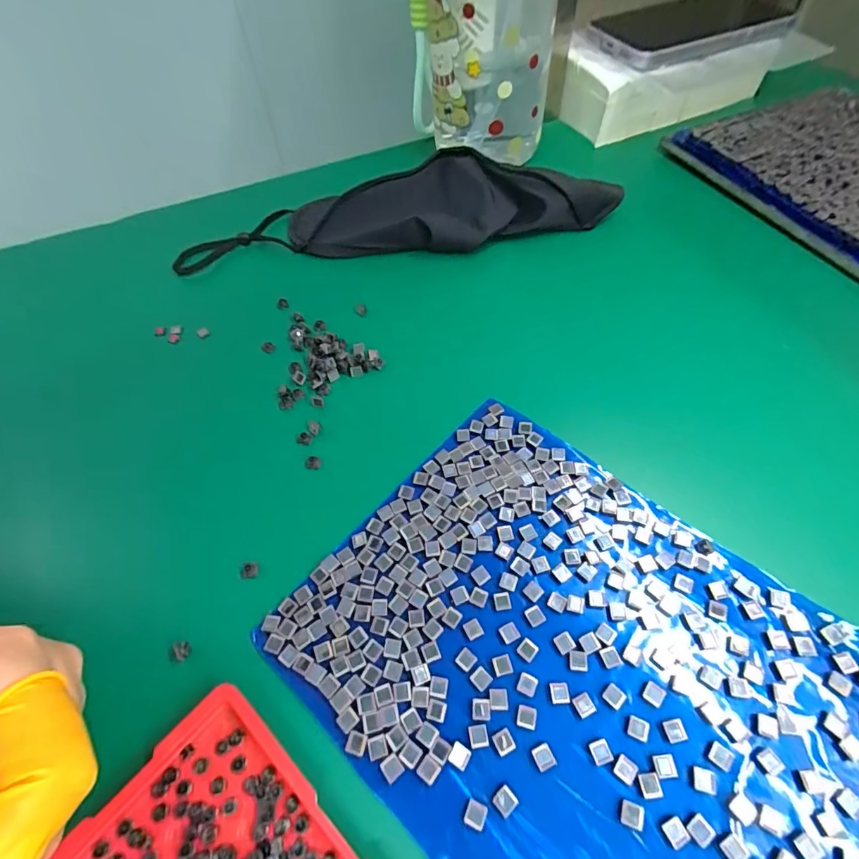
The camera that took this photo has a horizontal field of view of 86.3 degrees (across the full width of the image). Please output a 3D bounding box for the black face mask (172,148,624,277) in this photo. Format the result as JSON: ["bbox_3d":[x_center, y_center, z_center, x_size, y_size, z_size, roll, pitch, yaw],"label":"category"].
[{"bbox_3d":[-0.021,-0.140,0.300,0.283,0.035,0.064,-2,57,1],"label":"black face mask"}]

